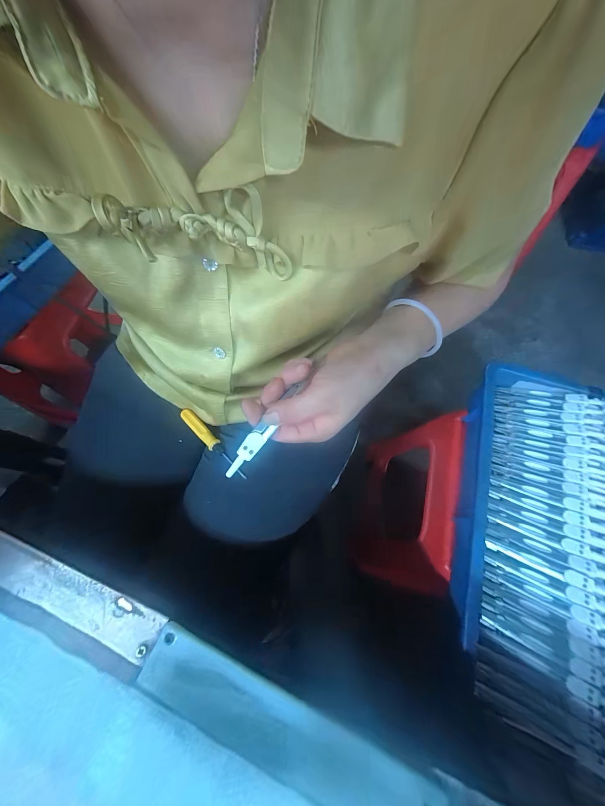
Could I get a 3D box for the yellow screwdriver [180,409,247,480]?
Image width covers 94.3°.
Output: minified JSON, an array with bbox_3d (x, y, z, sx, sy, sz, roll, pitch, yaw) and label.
[{"bbox_3d":[-0.109,0.048,0.339,0.121,0.012,0.017,42,73,15],"label":"yellow screwdriver"}]

